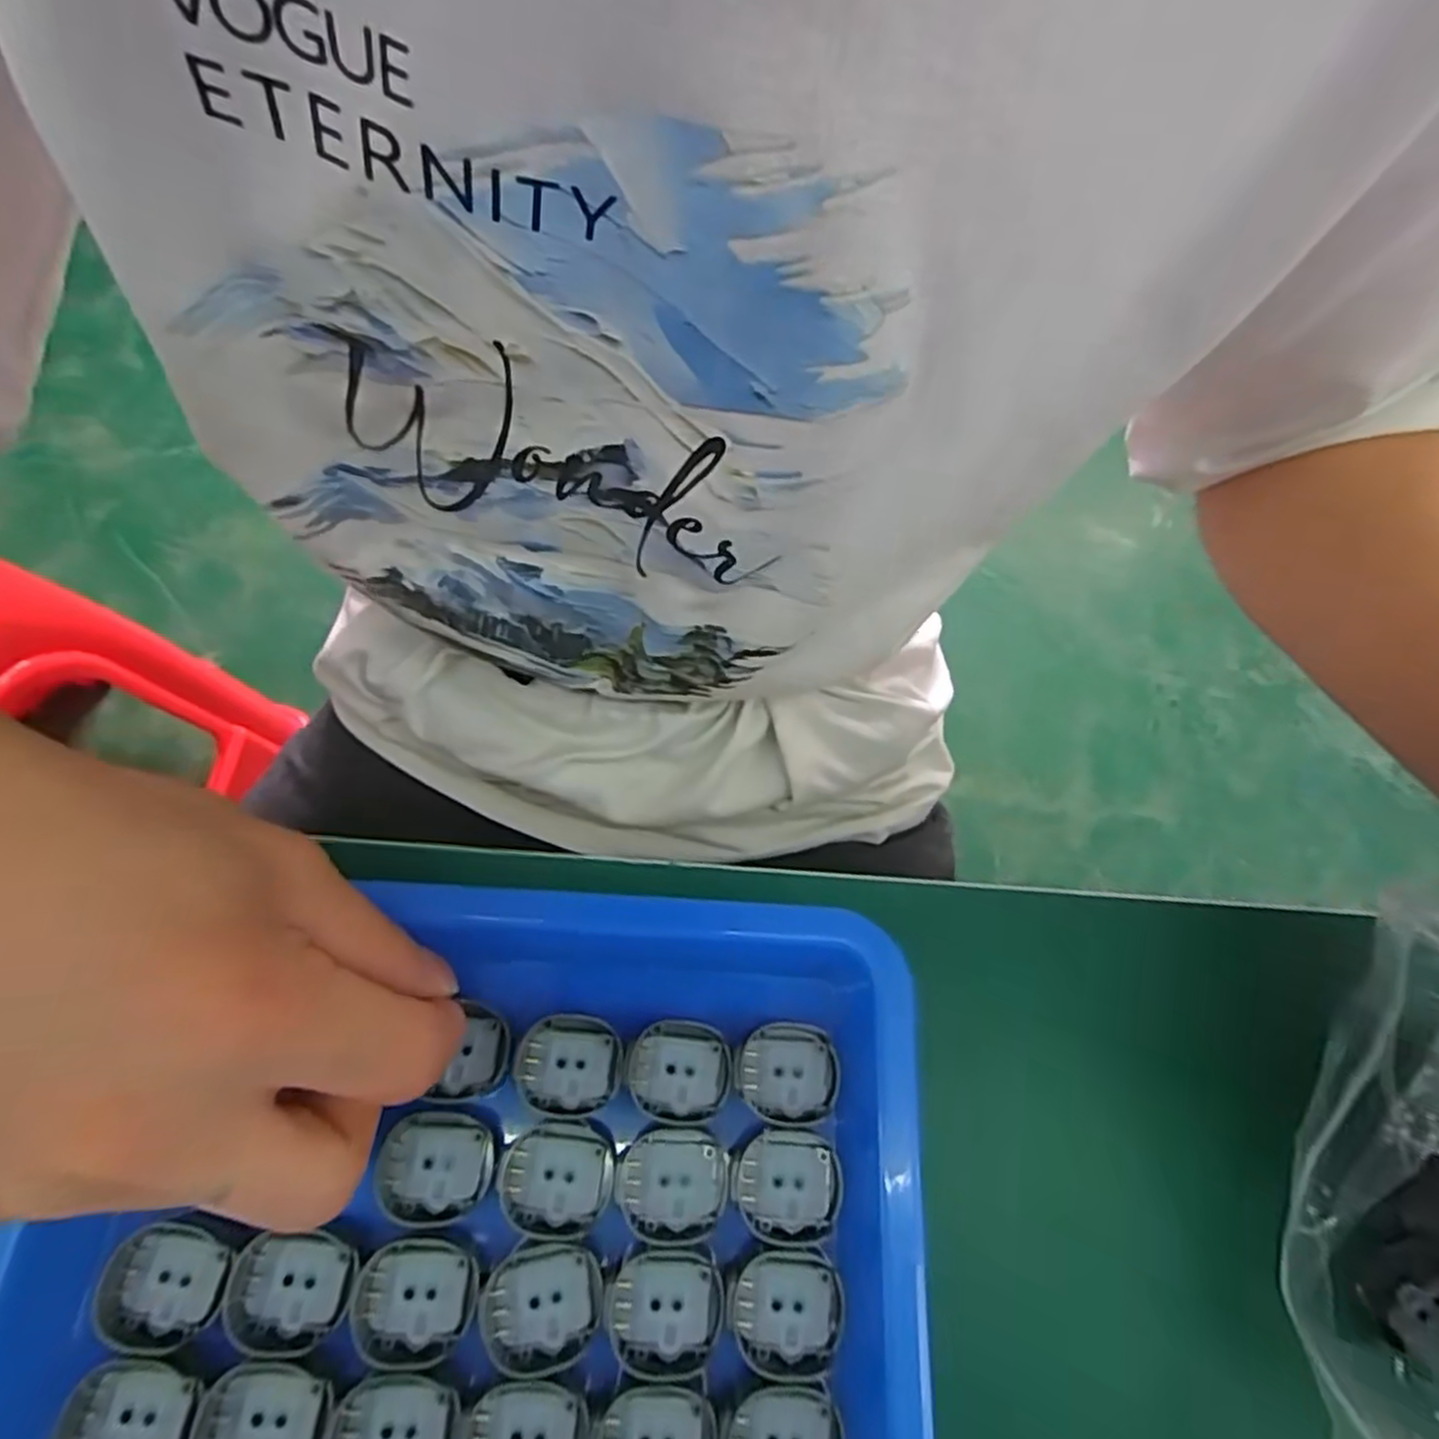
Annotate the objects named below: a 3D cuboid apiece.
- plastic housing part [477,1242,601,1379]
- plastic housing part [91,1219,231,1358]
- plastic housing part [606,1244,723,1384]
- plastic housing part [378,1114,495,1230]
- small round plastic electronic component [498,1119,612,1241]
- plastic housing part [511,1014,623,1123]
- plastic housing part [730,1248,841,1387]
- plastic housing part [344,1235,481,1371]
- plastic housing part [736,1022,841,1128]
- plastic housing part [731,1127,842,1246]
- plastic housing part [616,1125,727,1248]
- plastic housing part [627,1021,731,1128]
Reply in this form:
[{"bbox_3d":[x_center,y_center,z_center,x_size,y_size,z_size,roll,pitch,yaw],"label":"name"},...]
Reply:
[{"bbox_3d":[-0.043,0.143,0.183,0.028,0.005,0.024,-9,68,-6],"label":"plastic housing part"},{"bbox_3d":[-0.135,0.136,0.181,0.028,0.007,0.025,-3,67,-3],"label":"plastic housing part"},{"bbox_3d":[-0.013,0.145,0.184,0.027,0.004,0.026,9,67,2],"label":"plastic housing part"},{"bbox_3d":[-0.074,0.115,0.194,0.029,0.004,0.025,2,67,-1],"label":"plastic housing part"},{"bbox_3d":[-0.042,0.118,0.194,0.028,0.004,0.026,1,67,-2],"label":"small round plastic electronic component"},{"bbox_3d":[-0.041,0.094,0.205,0.028,0.004,0.025,6,67,1],"label":"plastic housing part"},{"bbox_3d":[0.016,0.145,0.185,0.026,0.005,0.025,8,67,1],"label":"plastic housing part"},{"bbox_3d":[-0.074,0.141,0.182,0.028,0.006,0.025,2,67,-1],"label":"plastic housing part"},{"bbox_3d":[0.019,0.097,0.208,0.027,0.004,0.026,13,67,3],"label":"plastic housing part"},{"bbox_3d":[0.017,0.121,0.196,0.027,0.004,0.025,2,67,-1],"label":"plastic housing part"},{"bbox_3d":[-0.012,0.120,0.195,0.027,0.004,0.026,1,67,-2],"label":"plastic housing part"},{"bbox_3d":[-0.011,0.096,0.206,0.028,0.004,0.025,10,67,2],"label":"plastic housing part"}]

